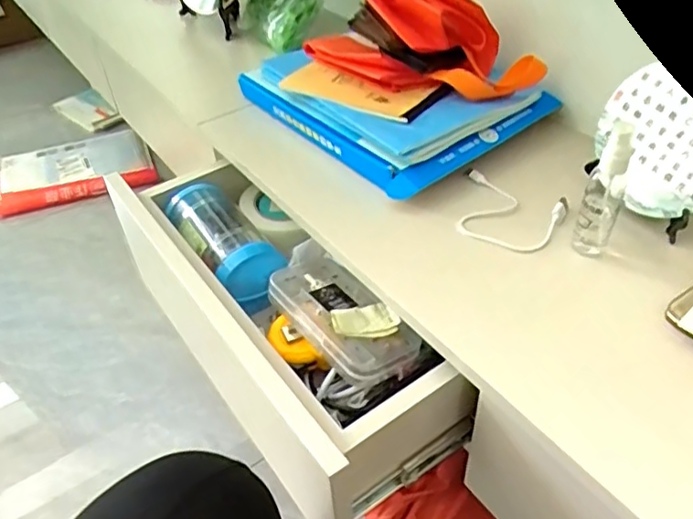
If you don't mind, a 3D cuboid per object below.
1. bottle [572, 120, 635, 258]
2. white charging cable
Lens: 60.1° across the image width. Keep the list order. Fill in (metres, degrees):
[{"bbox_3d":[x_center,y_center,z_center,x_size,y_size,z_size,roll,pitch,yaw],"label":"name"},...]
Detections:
[{"bbox_3d":[0.230,-0.062,0.532,0.030,0.129,0.031,20,47,23],"label":"bottle"},{"bbox_3d":[0.156,-0.046,0.608,0.112,0.013,0.099,22,48,26],"label":"white charging cable"}]

